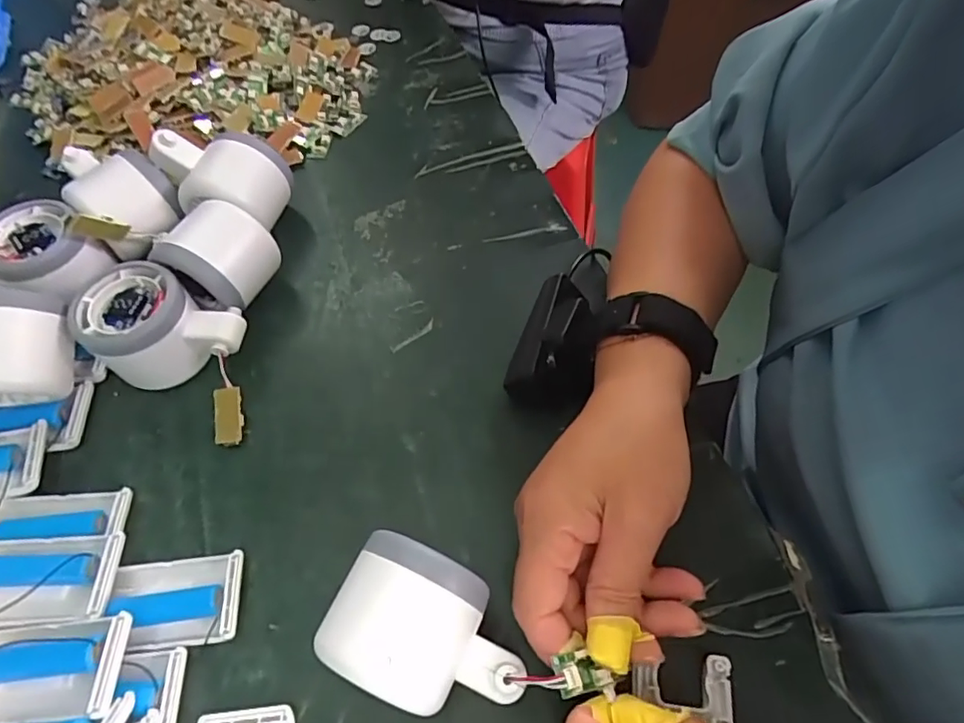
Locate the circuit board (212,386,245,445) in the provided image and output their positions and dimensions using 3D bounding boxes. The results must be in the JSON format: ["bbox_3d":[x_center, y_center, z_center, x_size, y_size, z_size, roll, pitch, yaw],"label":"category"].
[{"bbox_3d":[-0.144,0.031,0.317,0.015,0.005,0.032,-6,80,-5],"label":"circuit board"}]

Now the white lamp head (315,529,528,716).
[{"bbox_3d":[-0.021,0.115,0.236,0.078,0.060,0.055,21,61,14],"label":"white lamp head"}]

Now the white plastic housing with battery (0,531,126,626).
[{"bbox_3d":[-0.224,0.102,0.261,0.102,0.013,0.039,-3,58,0],"label":"white plastic housing with battery"}]

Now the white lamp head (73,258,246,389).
[{"bbox_3d":[-0.183,-0.020,0.326,0.085,0.049,0.059,-13,59,-7],"label":"white lamp head"}]

